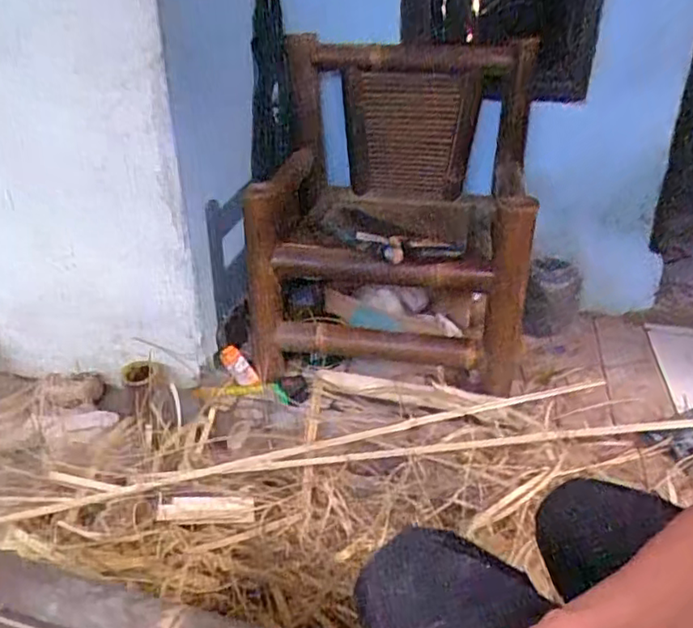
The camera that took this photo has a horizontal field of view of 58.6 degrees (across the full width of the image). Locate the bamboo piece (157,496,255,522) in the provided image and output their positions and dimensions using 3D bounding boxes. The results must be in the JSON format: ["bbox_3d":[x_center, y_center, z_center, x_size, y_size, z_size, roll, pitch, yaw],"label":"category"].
[{"bbox_3d":[-0.240,0.339,1.069,0.163,0.009,0.048,6,43,-20],"label":"bamboo piece"}]

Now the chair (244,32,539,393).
[{"bbox_3d":[0.133,-0.262,1.516,0.672,0.727,0.583,4,30,8],"label":"chair"}]

